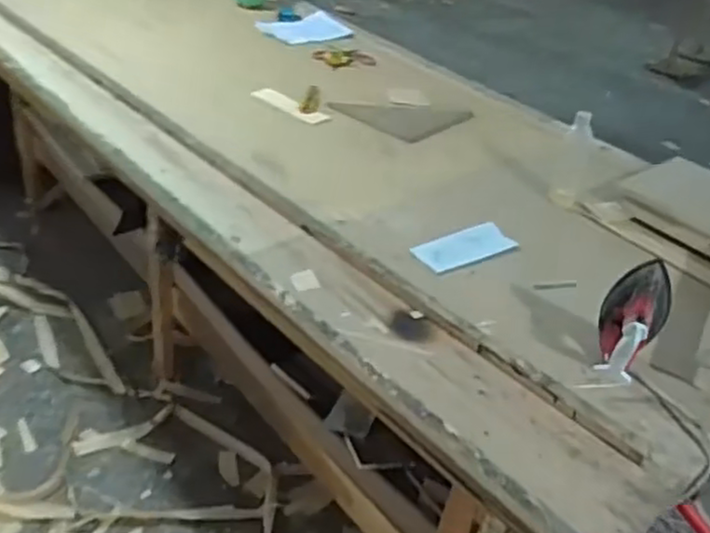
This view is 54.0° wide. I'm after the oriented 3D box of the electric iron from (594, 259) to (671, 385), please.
[{"bbox_3d":[0.463,0.097,1.180,0.093,0.226,0.111,21,37,18],"label":"electric iron"}]

